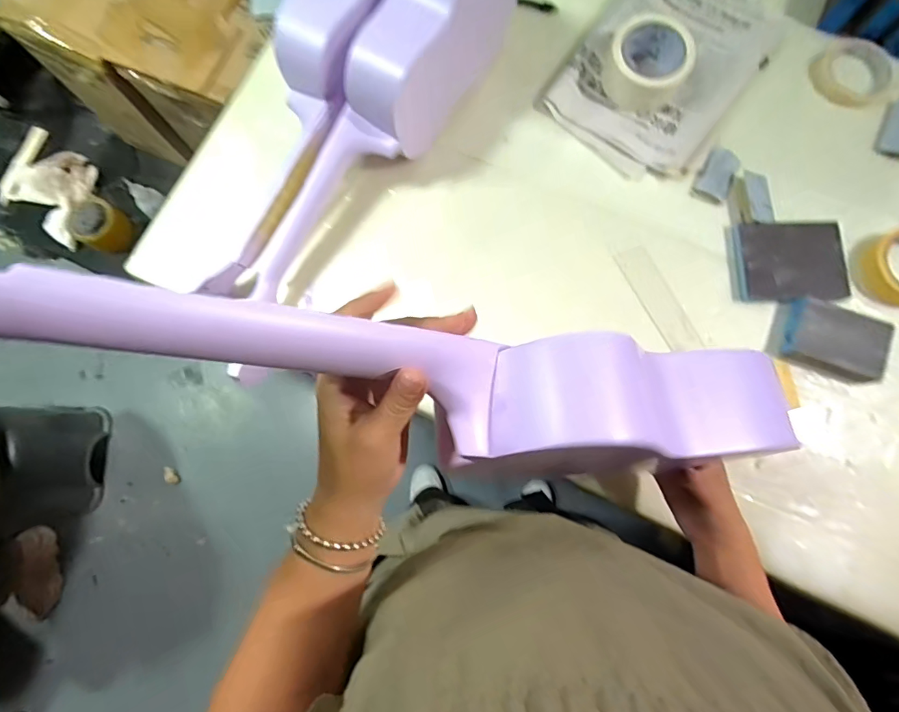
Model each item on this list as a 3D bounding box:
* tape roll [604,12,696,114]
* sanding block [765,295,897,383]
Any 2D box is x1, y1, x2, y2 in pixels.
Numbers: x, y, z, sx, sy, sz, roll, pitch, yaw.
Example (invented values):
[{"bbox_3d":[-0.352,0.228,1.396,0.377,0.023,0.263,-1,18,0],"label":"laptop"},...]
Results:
[{"bbox_3d":[0.254,-0.373,0.583,0.101,0.059,0.084,24,80,6],"label":"tape roll"},{"bbox_3d":[0.426,-0.019,0.515,0.105,0.036,0.074,26,80,7],"label":"sanding block"}]

